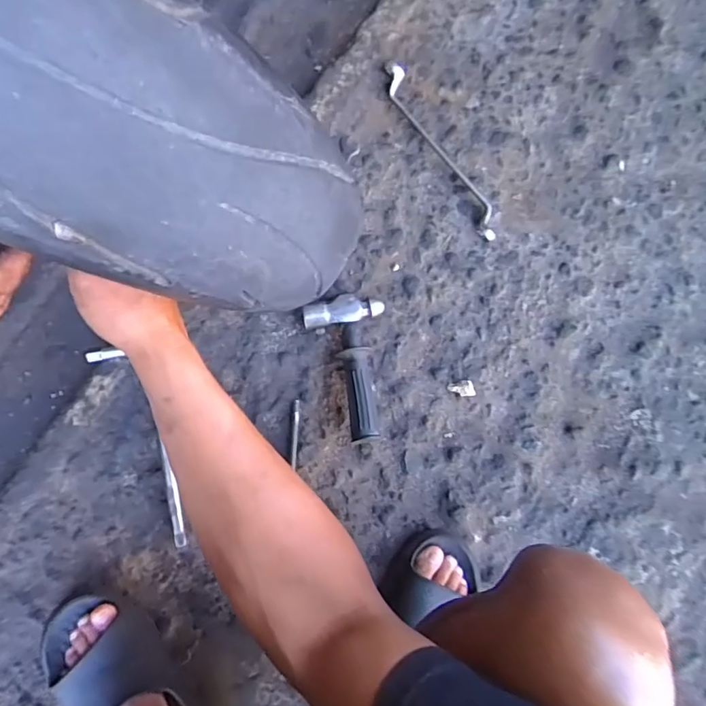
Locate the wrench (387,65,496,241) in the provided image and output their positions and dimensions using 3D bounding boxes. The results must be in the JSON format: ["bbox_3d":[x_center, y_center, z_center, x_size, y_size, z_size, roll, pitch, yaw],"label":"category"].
[{"bbox_3d":[0.123,-0.281,0.709,0.036,0.032,0.283,-31,87,-9],"label":"wrench"}]

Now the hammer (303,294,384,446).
[{"bbox_3d":[-0.002,0.016,0.649,0.106,0.055,0.184,-8,84,-7],"label":"hammer"}]

